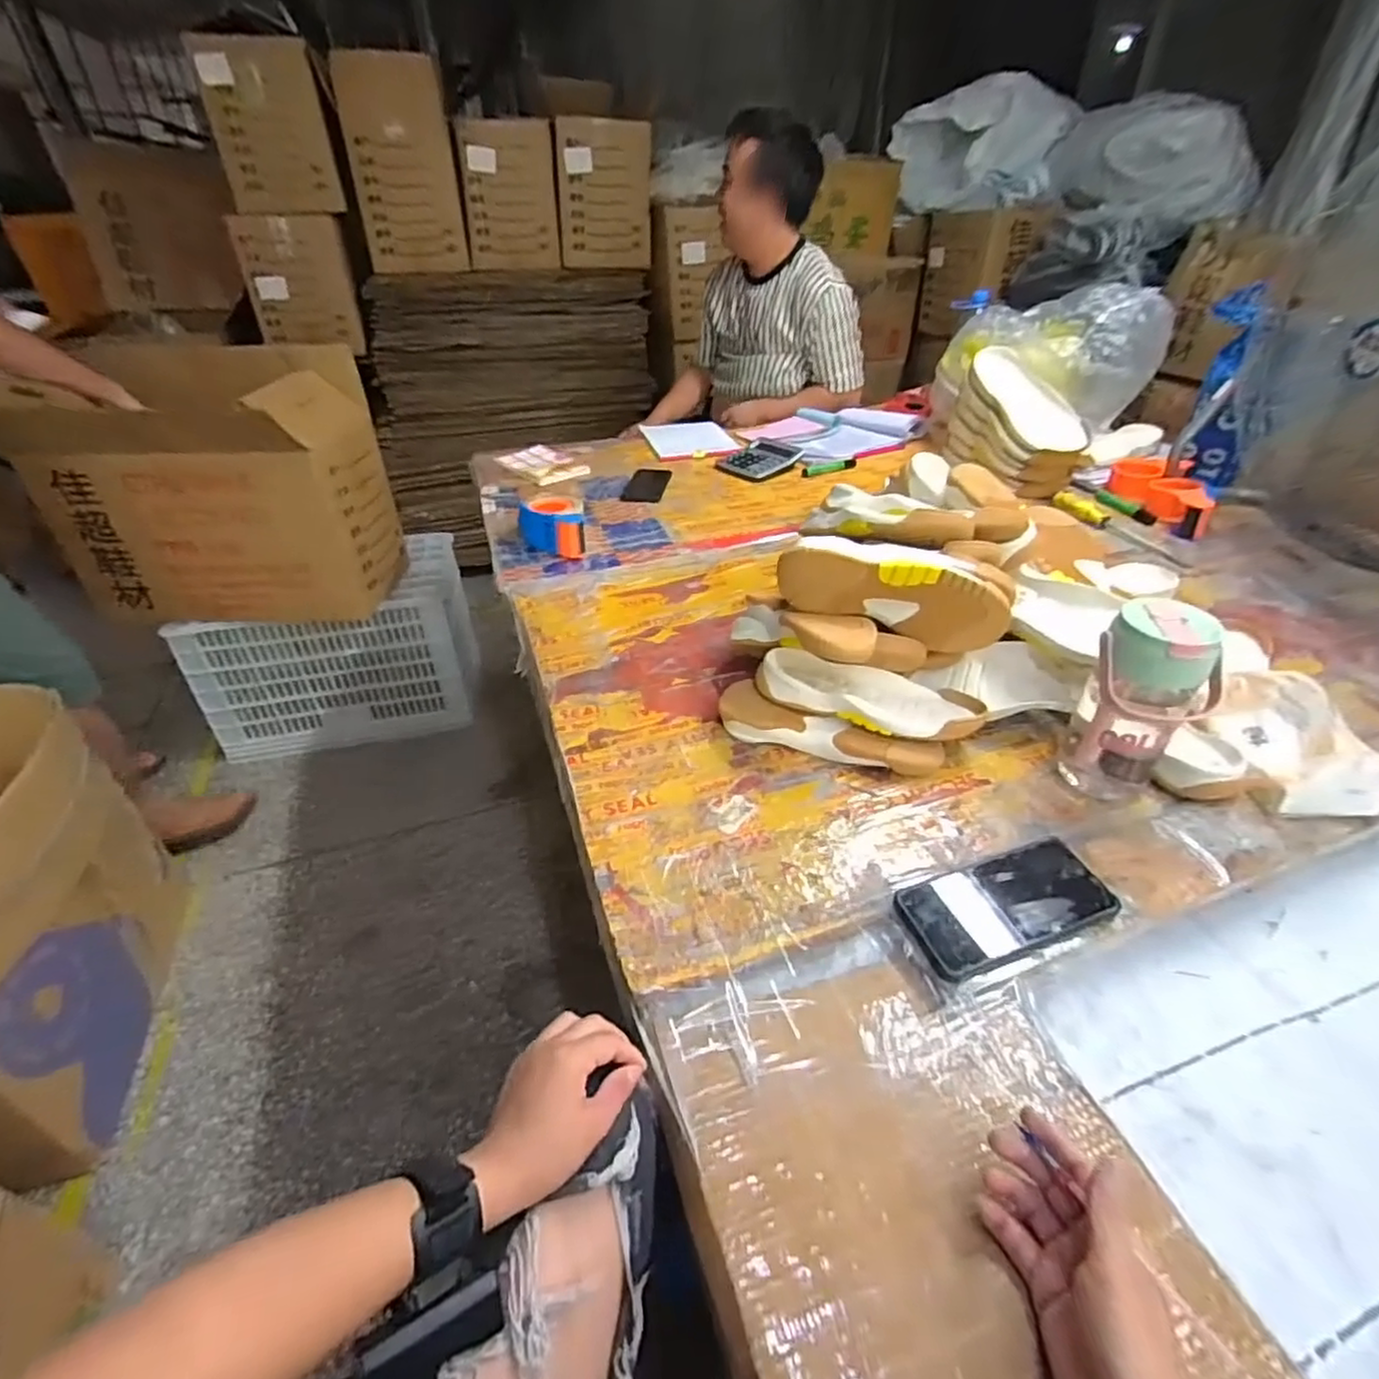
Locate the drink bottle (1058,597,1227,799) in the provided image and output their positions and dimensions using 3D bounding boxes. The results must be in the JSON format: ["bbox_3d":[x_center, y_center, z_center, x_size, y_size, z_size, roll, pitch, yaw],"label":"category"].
[{"bbox_3d":[0.414,0.021,0.636,0.095,0.193,0.076,26,46,30],"label":"drink bottle"}]

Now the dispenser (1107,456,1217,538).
[{"bbox_3d":[0.823,-0.342,1.205,0.067,0.069,0.244,2,36,4],"label":"dispenser"}]

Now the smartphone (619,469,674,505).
[{"bbox_3d":[-0.086,-0.414,1.383,0.081,0.015,0.152,5,39,6],"label":"smartphone"}]

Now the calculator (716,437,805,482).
[{"bbox_3d":[0.149,-0.487,1.435,0.132,0.026,0.170,27,44,33],"label":"calculator"}]

